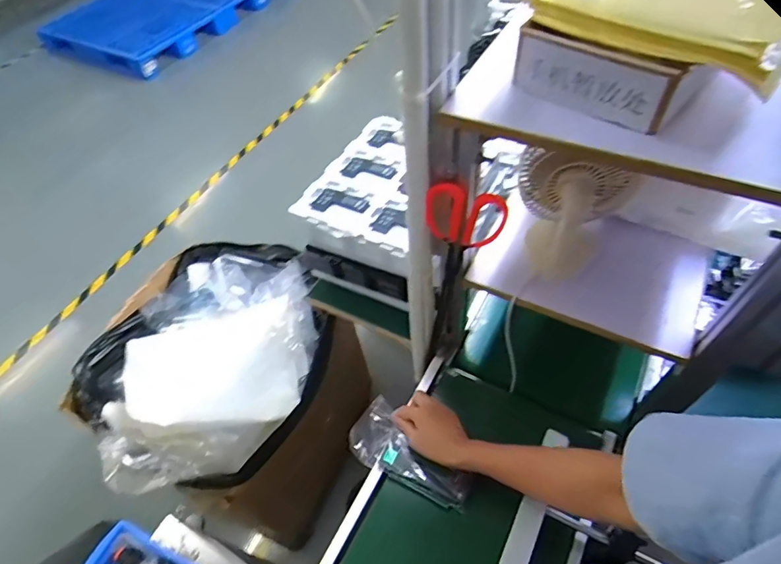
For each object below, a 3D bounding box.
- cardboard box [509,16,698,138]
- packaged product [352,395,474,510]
[{"bbox_3d":[0.208,-0.204,0.468,0.170,0.064,0.047,31,62,25],"label":"cardboard box"},{"bbox_3d":[0.026,0.254,0.672,0.186,0.037,0.079,31,62,24],"label":"packaged product"}]

